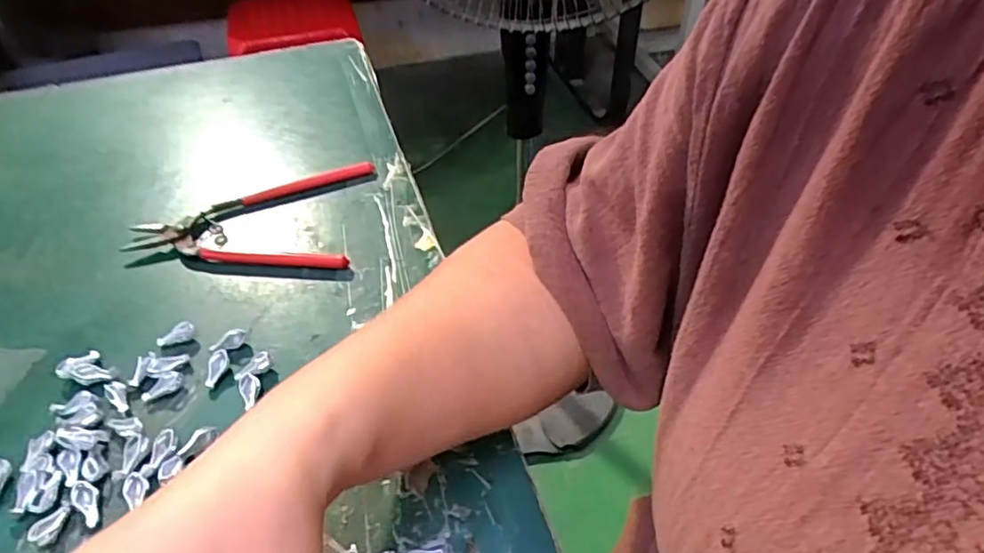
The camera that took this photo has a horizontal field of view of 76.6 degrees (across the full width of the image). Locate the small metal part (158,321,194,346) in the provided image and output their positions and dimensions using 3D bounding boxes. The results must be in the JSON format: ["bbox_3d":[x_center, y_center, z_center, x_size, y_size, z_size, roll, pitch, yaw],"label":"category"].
[{"bbox_3d":[-0.179,0.033,0.352,0.022,0.009,0.007,-26,46,0],"label":"small metal part"}]

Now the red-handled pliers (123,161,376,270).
[{"bbox_3d":[-0.170,-0.043,0.440,0.156,0.011,0.108,-2,44,1],"label":"red-handled pliers"}]

